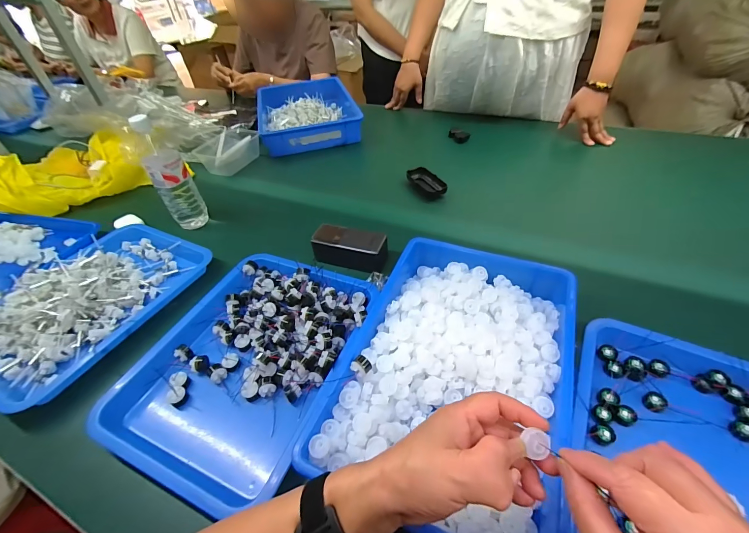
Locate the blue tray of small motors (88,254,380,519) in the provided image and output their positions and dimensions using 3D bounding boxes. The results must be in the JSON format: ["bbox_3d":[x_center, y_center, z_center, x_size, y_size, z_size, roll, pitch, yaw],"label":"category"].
[{"bbox_3d":[-0.167,0.120,0.456,0.269,0.056,0.325,14,47,18],"label":"blue tray of small motors"}]

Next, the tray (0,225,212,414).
[{"bbox_3d":[-0.473,0.039,0.547,0.255,0.063,0.342,15,48,19],"label":"tray"}]

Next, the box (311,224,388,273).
[{"bbox_3d":[-0.045,-0.034,0.583,0.128,0.052,0.058,10,46,15],"label":"box"}]

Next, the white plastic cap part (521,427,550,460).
[{"bbox_3d":[0.116,0.127,0.240,0.019,0.007,0.019,26,52,28],"label":"white plastic cap part"}]

